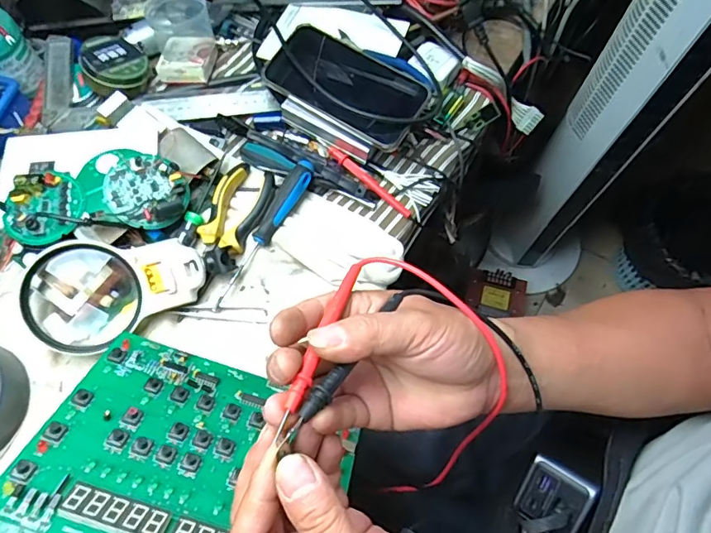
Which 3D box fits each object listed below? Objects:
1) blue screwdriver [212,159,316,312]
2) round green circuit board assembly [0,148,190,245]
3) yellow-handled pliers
[{"bbox_3d":[-0.088,-0.034,0.466,0.018,0.025,0.166,30,71,11],"label":"blue screwdriver"},{"bbox_3d":[-0.239,-0.070,0.451,0.155,0.031,0.080,-13,69,-6],"label":"round green circuit board assembly"},{"bbox_3d":[-0.121,-0.042,0.469,0.053,0.023,0.127,20,69,8],"label":"yellow-handled pliers"}]

